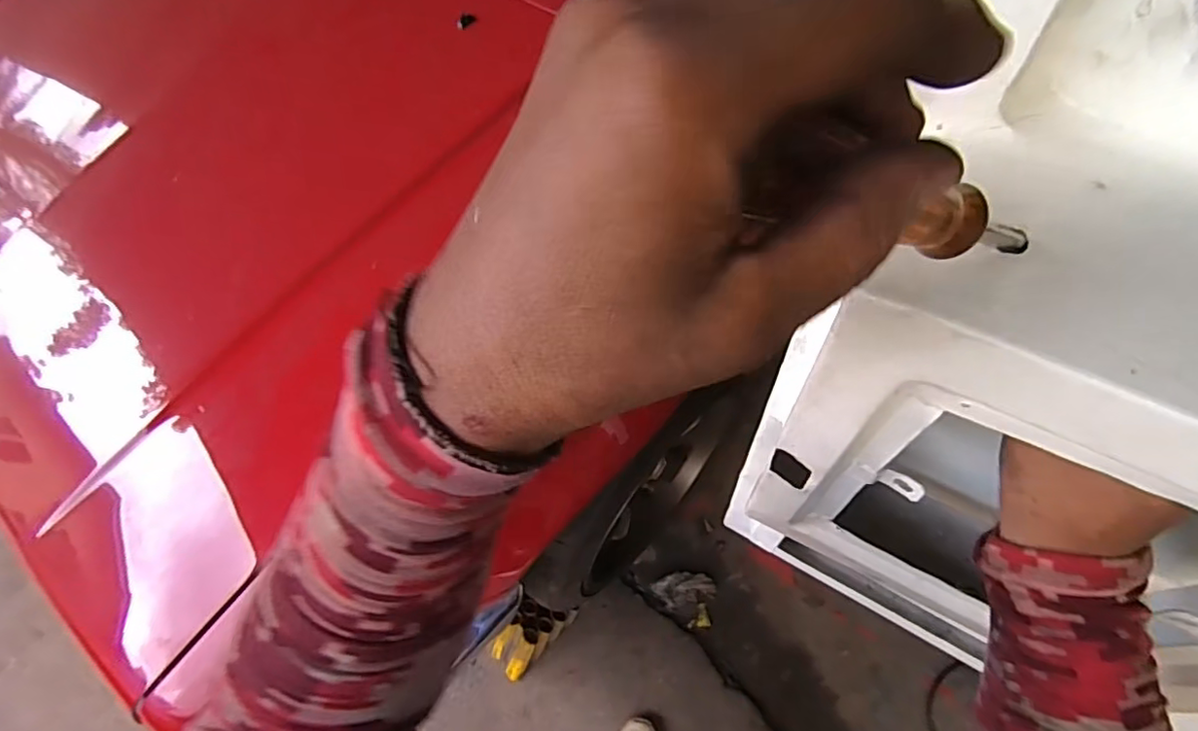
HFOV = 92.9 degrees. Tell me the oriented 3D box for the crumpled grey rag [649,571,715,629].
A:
[{"bbox_3d":[0.198,0.545,1.331,0.151,0.045,0.123,5,60,7],"label":"crumpled grey rag"}]

